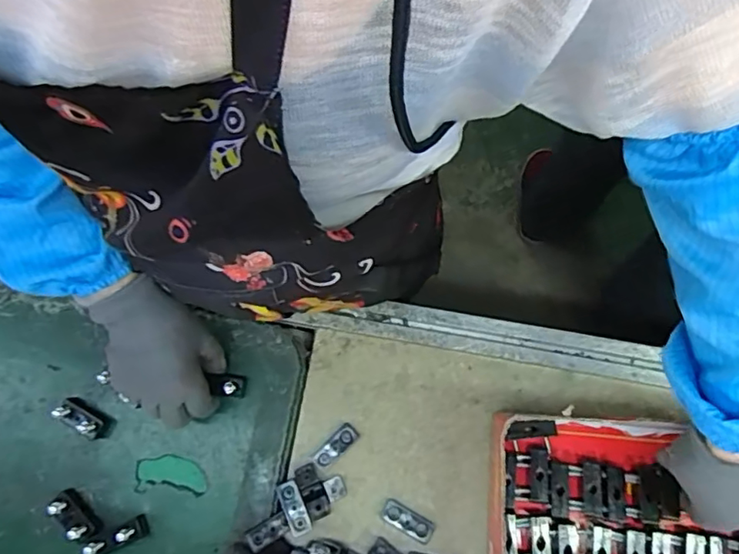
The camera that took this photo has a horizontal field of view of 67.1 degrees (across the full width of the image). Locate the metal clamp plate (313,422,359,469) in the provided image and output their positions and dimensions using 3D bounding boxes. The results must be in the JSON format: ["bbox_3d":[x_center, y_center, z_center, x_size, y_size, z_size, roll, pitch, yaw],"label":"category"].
[{"bbox_3d":[-0.033,0.167,0.549,0.048,0.006,0.019,-43,79,-11],"label":"metal clamp plate"}]

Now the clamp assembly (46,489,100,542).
[{"bbox_3d":[-0.277,0.223,0.517,0.022,0.031,0.048,-37,78,-10],"label":"clamp assembly"}]

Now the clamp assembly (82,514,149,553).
[{"bbox_3d":[-0.234,0.240,0.510,0.055,0.030,0.020,-23,76,-7],"label":"clamp assembly"}]

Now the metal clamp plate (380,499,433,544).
[{"bbox_3d":[0.035,0.232,0.528,0.050,0.004,0.021,29,76,7],"label":"metal clamp plate"}]

